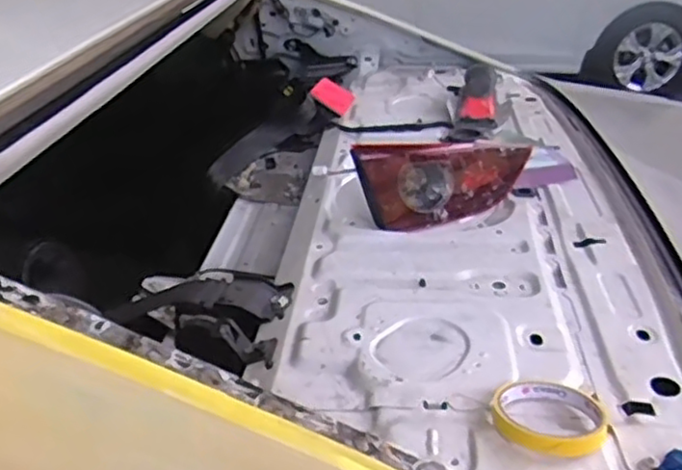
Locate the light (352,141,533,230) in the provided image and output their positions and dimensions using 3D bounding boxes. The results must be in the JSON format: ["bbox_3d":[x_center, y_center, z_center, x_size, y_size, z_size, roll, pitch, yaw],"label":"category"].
[{"bbox_3d":[0.143,-0.085,0.896,0.253,0.101,0.059,-16,32,-24],"label":"light"}]

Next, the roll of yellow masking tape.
[{"bbox_3d":[0.164,0.140,0.542,0.089,0.022,0.096,-1,29,1],"label":"roll of yellow masking tape"}]

